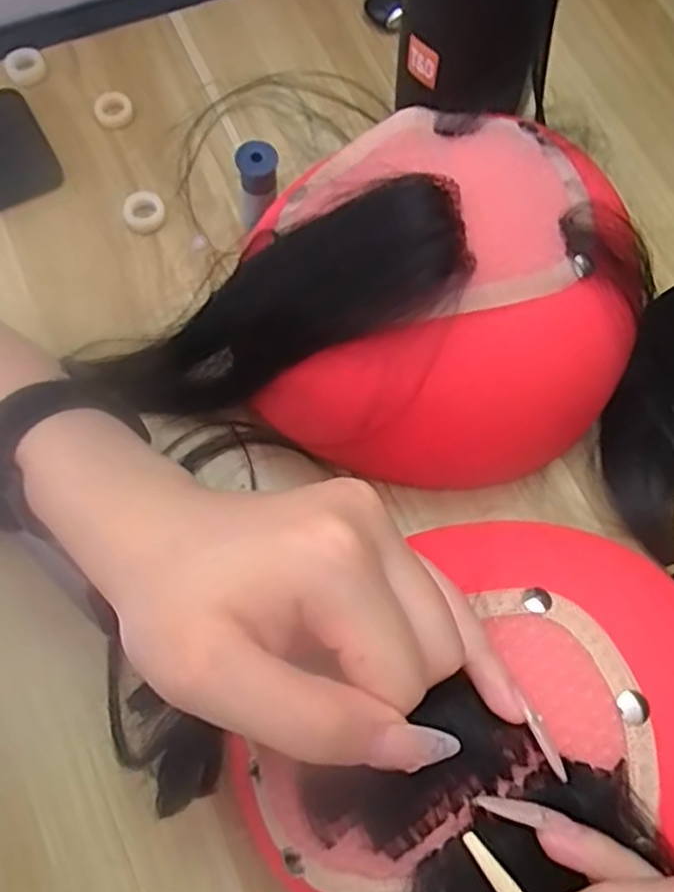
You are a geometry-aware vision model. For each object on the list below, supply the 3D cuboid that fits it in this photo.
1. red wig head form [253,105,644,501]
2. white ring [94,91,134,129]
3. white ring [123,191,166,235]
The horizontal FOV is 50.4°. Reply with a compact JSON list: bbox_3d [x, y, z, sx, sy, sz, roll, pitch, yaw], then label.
[{"bbox_3d":[0.044,-0.054,0.328,0.166,0.124,0.130,-6,71,-4],"label":"red wig head form"},{"bbox_3d":[-0.133,-0.200,0.424,0.019,0.006,0.023,38,74,11],"label":"white ring"},{"bbox_3d":[-0.109,-0.132,0.404,0.023,0.008,0.024,0,71,-1],"label":"white ring"}]

